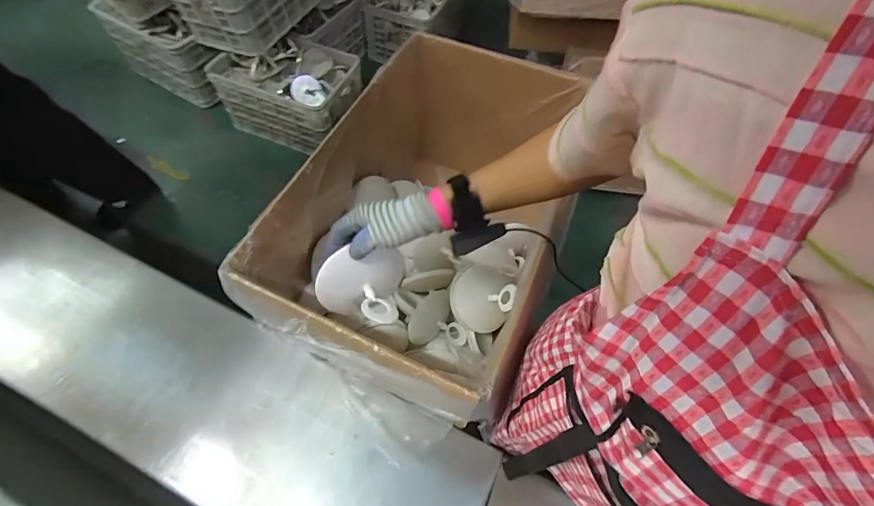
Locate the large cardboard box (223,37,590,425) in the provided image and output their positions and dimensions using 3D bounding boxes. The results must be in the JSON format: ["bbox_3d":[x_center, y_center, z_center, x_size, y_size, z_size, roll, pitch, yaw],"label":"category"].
[{"bbox_3d":[-0.006,-0.081,0.771,0.401,0.333,0.638,20,64,7],"label":"large cardboard box"}]

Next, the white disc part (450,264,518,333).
[{"bbox_3d":[0.085,0.076,0.747,0.112,0.080,0.117,12,63,3],"label":"white disc part"}]

